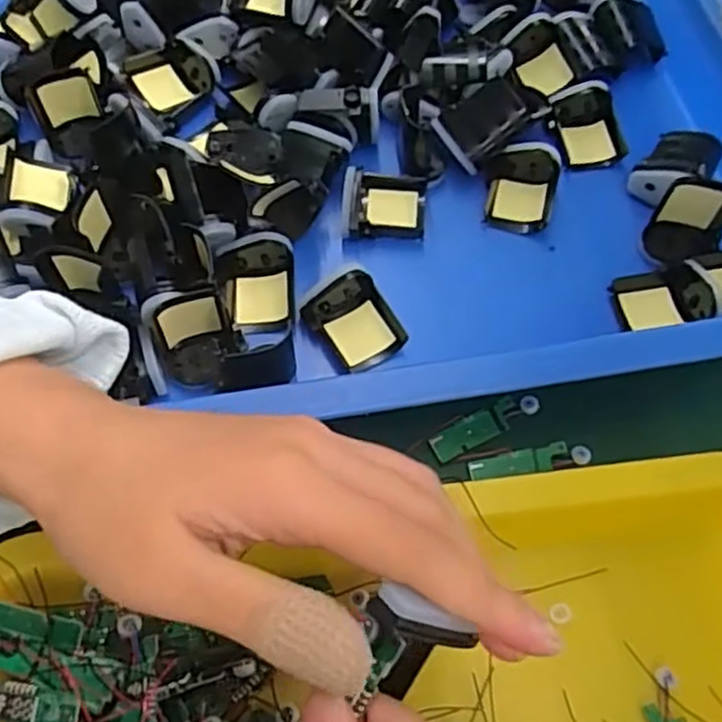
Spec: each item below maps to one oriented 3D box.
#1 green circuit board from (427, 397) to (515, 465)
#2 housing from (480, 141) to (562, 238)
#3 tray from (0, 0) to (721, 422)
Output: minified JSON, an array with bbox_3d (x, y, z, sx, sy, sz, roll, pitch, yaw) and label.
[{"bbox_3d":[0.050,0.031,0.321,0.042,0.005,0.013,-25,67,-14],"label":"green circuit board"},{"bbox_3d":[0.081,-0.088,0.369,0.034,0.021,0.041,13,63,4],"label":"housing"},{"bbox_3d":[-0.003,-0.126,0.377,0.448,0.052,0.332,-5,64,-5],"label":"tray"}]

